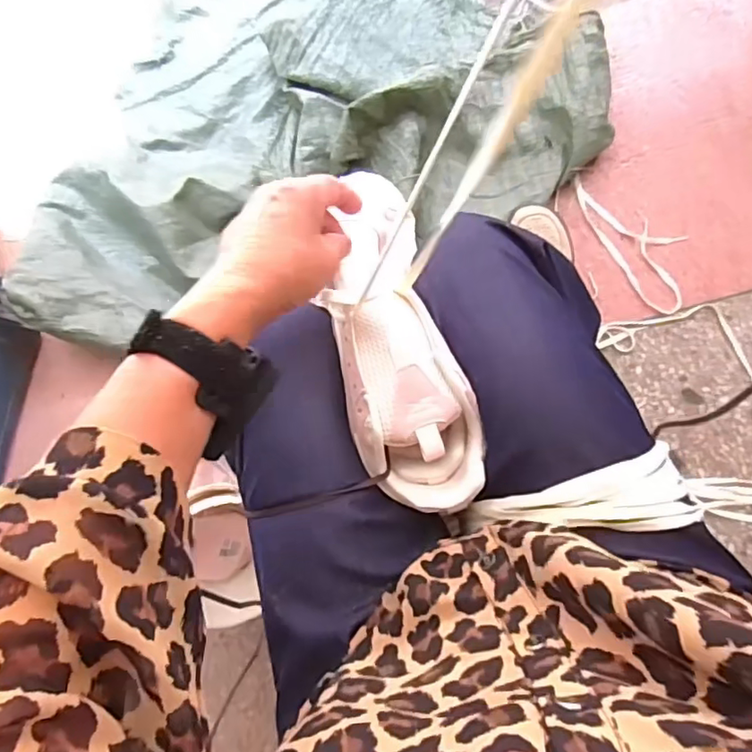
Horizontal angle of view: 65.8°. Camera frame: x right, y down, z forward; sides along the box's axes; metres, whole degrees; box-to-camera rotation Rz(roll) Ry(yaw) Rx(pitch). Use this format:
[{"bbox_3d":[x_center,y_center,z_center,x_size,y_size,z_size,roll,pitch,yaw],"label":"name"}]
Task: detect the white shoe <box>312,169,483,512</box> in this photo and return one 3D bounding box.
[{"bbox_3d":[0.014,-0.037,0.452,0.089,0.074,0.275,-13,79,6],"label":"white shoe"}]

